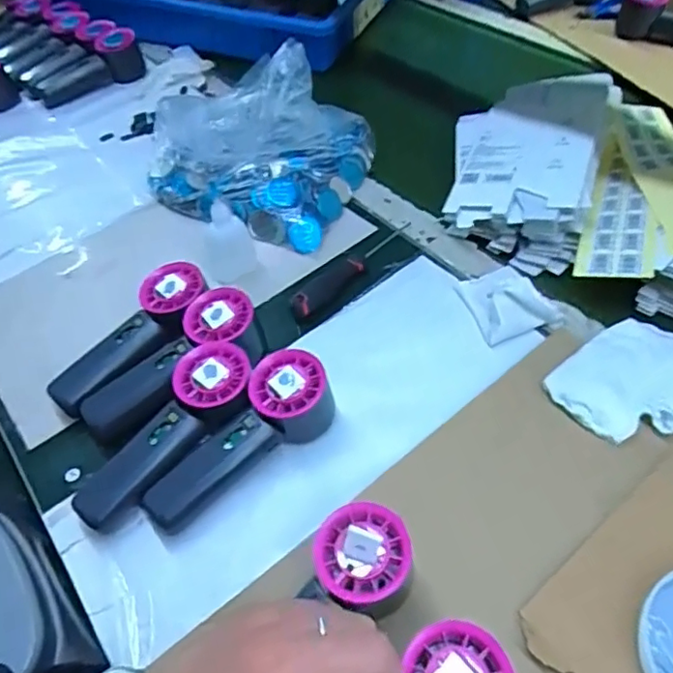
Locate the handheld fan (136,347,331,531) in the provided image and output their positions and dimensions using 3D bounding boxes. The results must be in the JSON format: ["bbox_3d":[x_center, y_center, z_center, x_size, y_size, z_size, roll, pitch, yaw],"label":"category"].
[{"bbox_3d":[-0.067,0.078,0.423,0.052,0.056,0.153,34,60,30],"label":"handheld fan"}]

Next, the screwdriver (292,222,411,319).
[{"bbox_3d":[0.016,-0.072,0.561,0.023,0.022,0.157,31,59,28],"label":"screwdriver"}]

